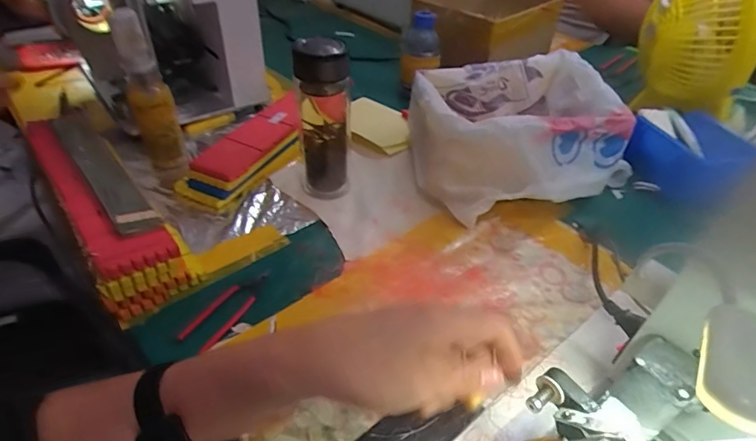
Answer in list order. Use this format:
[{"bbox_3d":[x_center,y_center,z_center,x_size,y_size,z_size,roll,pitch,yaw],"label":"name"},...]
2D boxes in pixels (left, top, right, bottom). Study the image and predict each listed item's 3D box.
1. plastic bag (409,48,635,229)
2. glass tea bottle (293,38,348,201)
[{"bbox_3d":[0.200,-0.135,0.645,0.300,0.116,0.250,-11,41,-13],"label":"plastic bag"},{"bbox_3d":[-0.070,-0.127,0.586,0.069,0.192,0.052,-4,40,-5],"label":"glass tea bottle"}]

